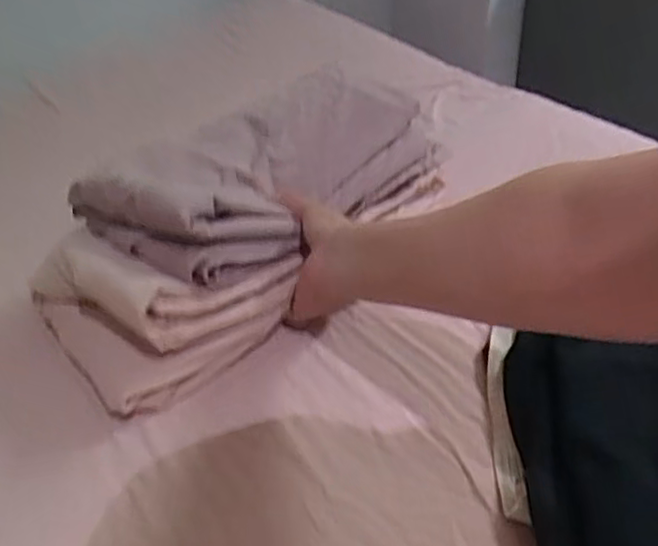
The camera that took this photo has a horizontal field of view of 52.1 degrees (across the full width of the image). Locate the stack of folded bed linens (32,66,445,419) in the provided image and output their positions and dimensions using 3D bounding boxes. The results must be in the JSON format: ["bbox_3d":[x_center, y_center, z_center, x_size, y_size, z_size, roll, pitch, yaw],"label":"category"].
[{"bbox_3d":[-0.086,-0.061,0.598,0.373,0.117,0.206,-42,54,-19],"label":"stack of folded bed linens"}]

